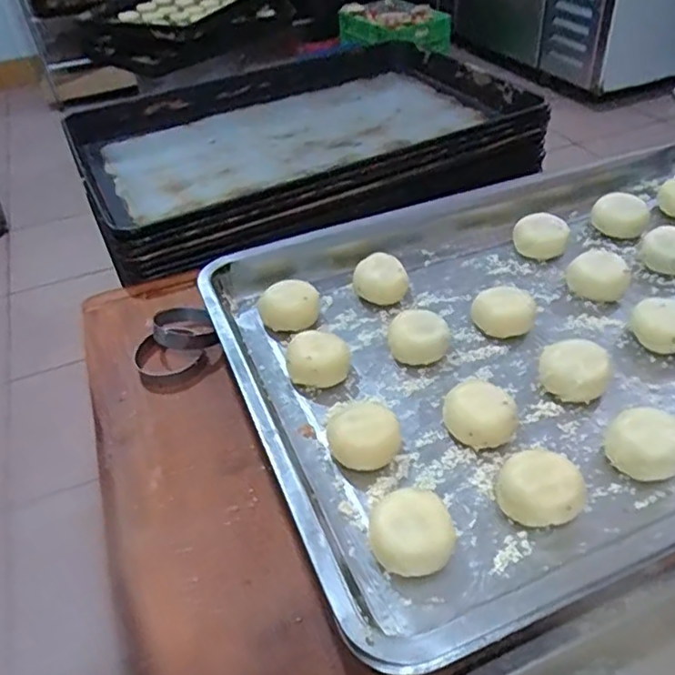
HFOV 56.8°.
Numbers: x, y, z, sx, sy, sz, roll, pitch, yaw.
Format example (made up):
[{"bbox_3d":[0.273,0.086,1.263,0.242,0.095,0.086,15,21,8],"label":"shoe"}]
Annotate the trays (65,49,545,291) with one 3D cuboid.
[{"bbox_3d":[-0.058,-0.286,0.901,0.576,0.076,0.392,-20,43,-16],"label":"trays"}]

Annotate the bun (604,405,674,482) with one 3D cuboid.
[{"bbox_3d":[0.209,0.074,0.425,0.048,0.033,0.043,22,48,28],"label":"bun"}]

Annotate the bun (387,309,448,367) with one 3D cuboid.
[{"bbox_3d":[0.067,0.001,0.517,0.048,0.033,0.040,0,41,6],"label":"bun"}]

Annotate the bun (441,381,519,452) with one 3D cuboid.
[{"bbox_3d":[0.104,0.058,0.457,0.053,0.035,0.047,7,43,14],"label":"bun"}]

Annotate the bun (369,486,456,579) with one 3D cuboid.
[{"bbox_3d":[0.044,0.117,0.384,0.047,0.030,0.045,-3,41,3],"label":"bun"}]

